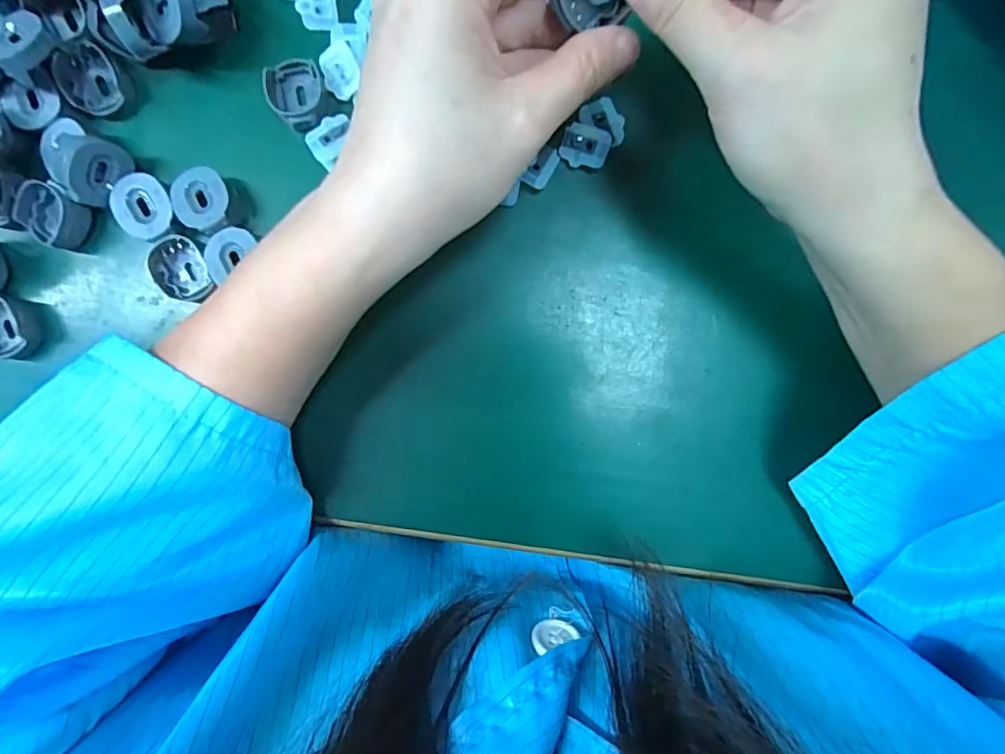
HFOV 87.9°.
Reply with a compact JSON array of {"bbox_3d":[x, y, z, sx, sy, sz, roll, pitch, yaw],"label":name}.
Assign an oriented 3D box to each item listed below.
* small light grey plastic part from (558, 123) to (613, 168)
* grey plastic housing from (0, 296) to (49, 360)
[{"bbox_3d":[0.037,-0.104,0.235,0.021,0.005,0.017,14,91,0],"label":"small light grey plastic part"},{"bbox_3d":[-0.228,-0.023,0.239,0.027,0.016,0.027,8,91,0],"label":"grey plastic housing"}]

